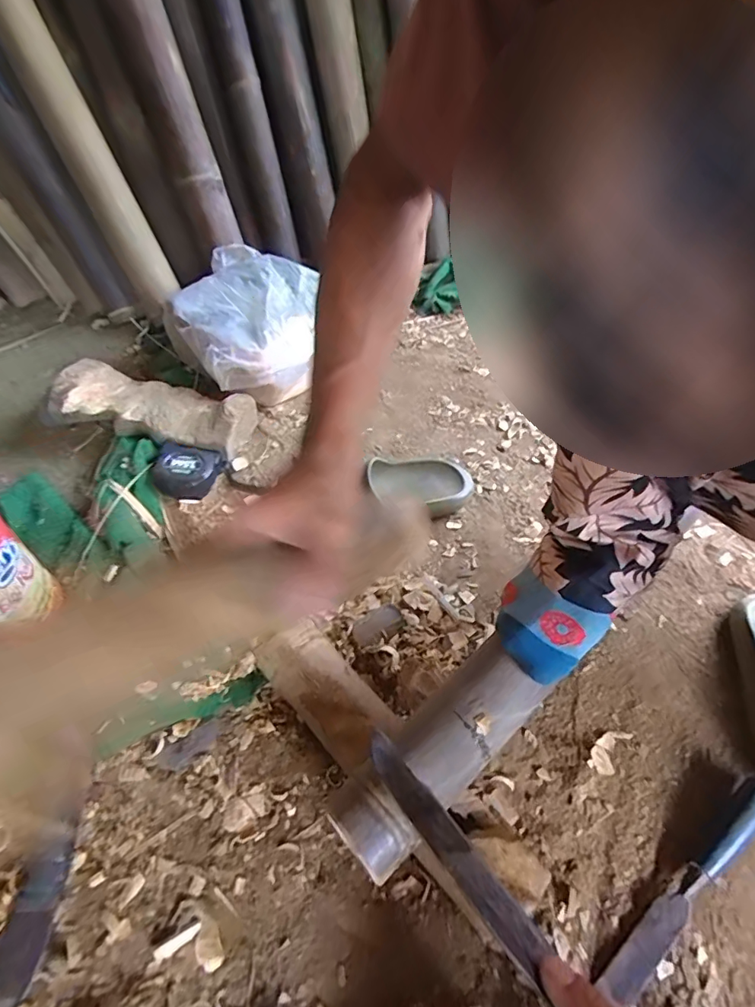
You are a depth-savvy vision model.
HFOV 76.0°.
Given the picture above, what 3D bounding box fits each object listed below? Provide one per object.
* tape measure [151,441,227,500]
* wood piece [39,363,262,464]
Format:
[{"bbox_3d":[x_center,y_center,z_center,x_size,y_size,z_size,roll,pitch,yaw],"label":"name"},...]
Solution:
[{"bbox_3d":[-0.279,-0.045,0.701,0.086,0.042,0.088,9,50,7],"label":"tape measure"},{"bbox_3d":[-0.370,-0.151,0.759,0.343,0.089,0.107,10,51,7],"label":"wood piece"}]

